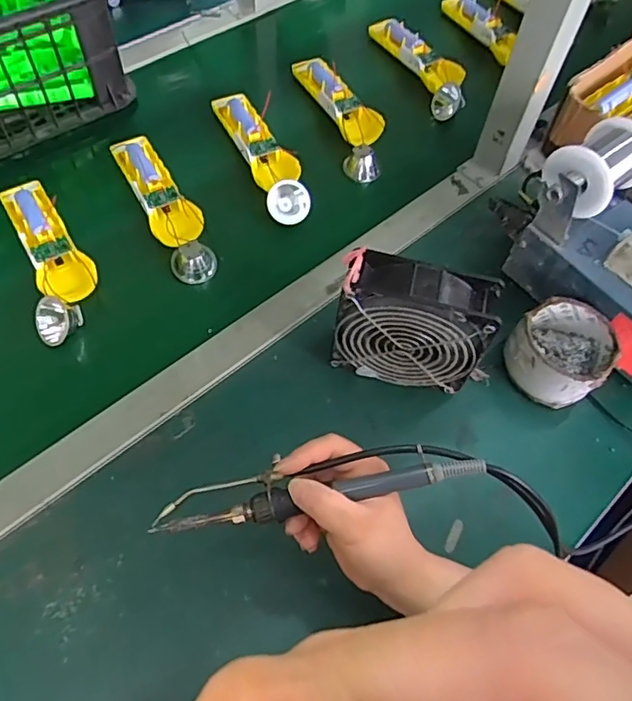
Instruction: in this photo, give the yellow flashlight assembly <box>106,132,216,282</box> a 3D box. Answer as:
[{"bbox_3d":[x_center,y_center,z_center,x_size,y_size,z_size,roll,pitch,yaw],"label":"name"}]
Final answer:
[{"bbox_3d":[-0.162,-0.155,0.592,0.047,0.034,0.192,-25,63,-16],"label":"yellow flashlight assembly"}]

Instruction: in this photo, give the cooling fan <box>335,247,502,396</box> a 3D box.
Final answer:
[{"bbox_3d":[0.083,-0.019,0.468,0.128,0.119,0.052,15,60,6],"label":"cooling fan"}]

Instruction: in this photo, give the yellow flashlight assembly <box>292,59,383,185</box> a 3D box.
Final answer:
[{"bbox_3d":[0.032,-0.294,0.685,0.056,0.034,0.207,-17,61,-13],"label":"yellow flashlight assembly"}]

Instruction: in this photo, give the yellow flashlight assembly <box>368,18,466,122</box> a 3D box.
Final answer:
[{"bbox_3d":[0.140,-0.380,0.743,0.054,0.049,0.198,-23,63,-15],"label":"yellow flashlight assembly"}]

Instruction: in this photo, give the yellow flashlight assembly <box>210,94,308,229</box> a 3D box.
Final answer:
[{"bbox_3d":[-0.059,-0.226,0.628,0.053,0.030,0.204,-19,62,-13],"label":"yellow flashlight assembly"}]

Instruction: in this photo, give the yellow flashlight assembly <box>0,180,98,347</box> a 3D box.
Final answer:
[{"bbox_3d":[-0.256,-0.096,0.537,0.060,0.031,0.201,-22,63,-15],"label":"yellow flashlight assembly"}]

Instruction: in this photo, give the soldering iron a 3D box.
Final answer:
[{"bbox_3d":[0.000,0.088,0.361,0.211,0.021,0.035,-10,60,1],"label":"soldering iron"}]

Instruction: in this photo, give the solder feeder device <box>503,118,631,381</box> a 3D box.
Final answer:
[{"bbox_3d":[0.288,-0.091,0.520,0.123,0.137,0.212,-36,67,-21],"label":"solder feeder device"}]

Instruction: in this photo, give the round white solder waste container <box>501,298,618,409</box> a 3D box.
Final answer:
[{"bbox_3d":[0.223,0.003,0.510,0.085,0.058,0.083,1,59,-2],"label":"round white solder waste container"}]

